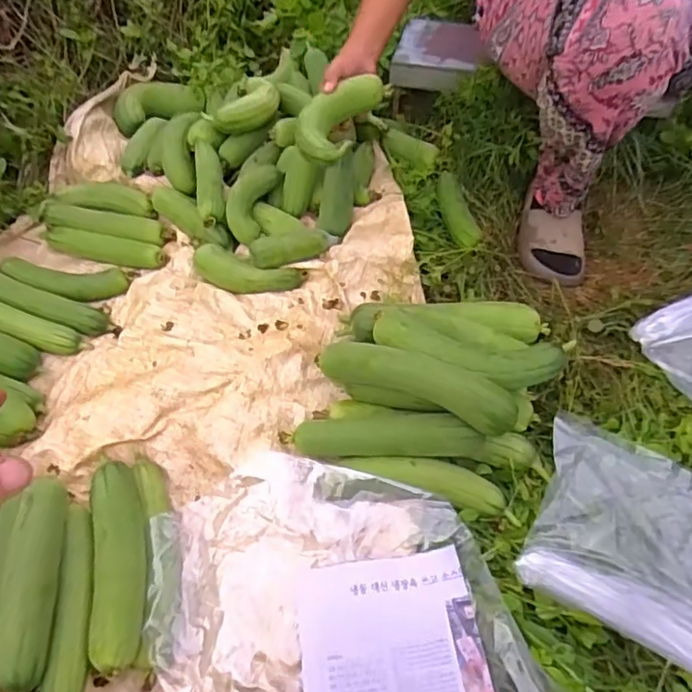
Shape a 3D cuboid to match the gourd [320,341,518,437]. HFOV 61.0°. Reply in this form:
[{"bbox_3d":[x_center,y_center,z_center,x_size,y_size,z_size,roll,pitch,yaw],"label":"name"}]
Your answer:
[{"bbox_3d":[0.083,0.043,0.725,0.255,0.053,0.055,19,61,16],"label":"gourd"}]

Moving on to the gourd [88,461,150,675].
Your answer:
[{"bbox_3d":[-0.265,0.255,0.697,0.058,0.066,0.228,-12,57,-3],"label":"gourd"}]

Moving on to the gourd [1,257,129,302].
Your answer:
[{"bbox_3d":[-0.466,-0.109,0.974,0.196,0.035,0.054,8,57,-7],"label":"gourd"}]

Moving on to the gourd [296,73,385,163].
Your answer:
[{"bbox_3d":[-0.016,-0.333,0.850,0.085,0.041,0.163,16,60,15],"label":"gourd"}]

